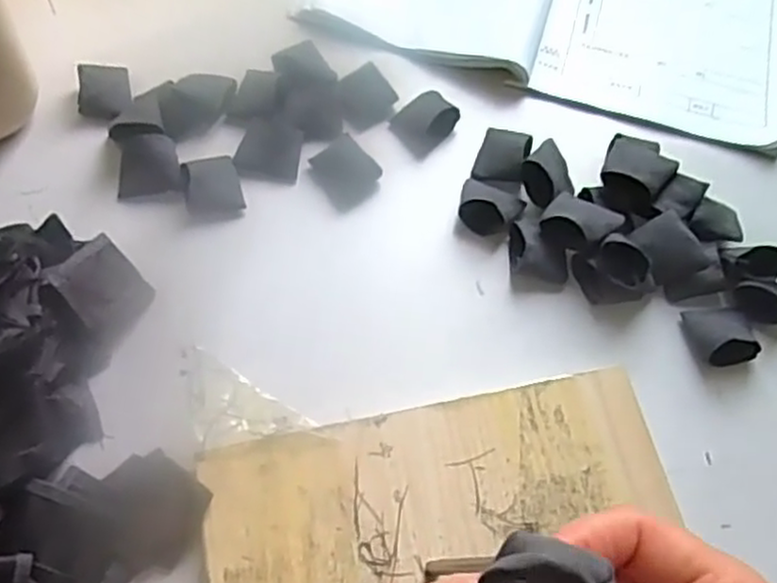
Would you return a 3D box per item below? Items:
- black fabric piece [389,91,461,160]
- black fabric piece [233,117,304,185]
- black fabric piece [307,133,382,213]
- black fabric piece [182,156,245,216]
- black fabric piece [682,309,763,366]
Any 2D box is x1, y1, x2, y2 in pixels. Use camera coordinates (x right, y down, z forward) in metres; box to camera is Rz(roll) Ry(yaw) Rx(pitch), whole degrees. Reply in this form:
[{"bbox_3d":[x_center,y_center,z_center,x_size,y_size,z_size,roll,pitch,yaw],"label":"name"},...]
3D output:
[{"bbox_3d":[0.026,-0.120,0.517,0.047,0.015,0.036,-39,72,-20],"label":"black fabric piece"},{"bbox_3d":[-0.079,-0.096,0.495,0.042,0.005,0.044,13,63,3],"label":"black fabric piece"},{"bbox_3d":[-0.030,-0.080,0.490,0.036,0.011,0.045,-34,70,-19],"label":"black fabric piece"},{"bbox_3d":[-0.117,-0.069,0.482,0.036,0.011,0.040,-16,66,-12],"label":"black fabric piece"},{"bbox_3d":[0.208,0.028,0.455,0.040,0.015,0.036,-1,64,-4],"label":"black fabric piece"}]

